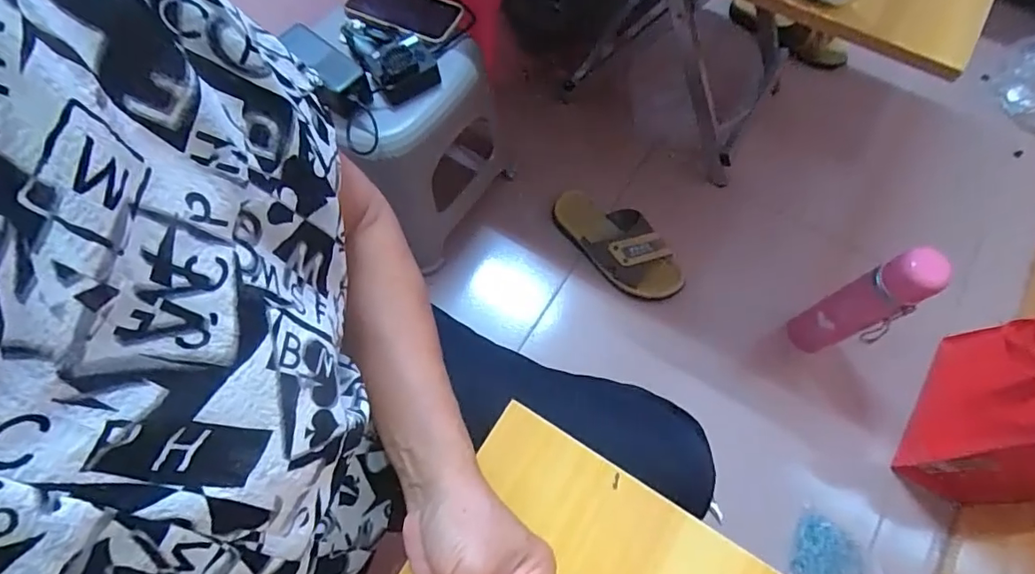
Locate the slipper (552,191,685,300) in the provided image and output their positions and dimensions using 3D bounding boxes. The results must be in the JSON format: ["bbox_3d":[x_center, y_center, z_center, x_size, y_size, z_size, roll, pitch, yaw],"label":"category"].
[{"bbox_3d":[0.177,-0.083,0.924,0.117,0.063,0.263,-37,71,-13],"label":"slipper"}]

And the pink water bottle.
[{"bbox_3d":[0.481,0.034,0.747,0.072,0.267,0.071,-14,68,-5],"label":"pink water bottle"}]

